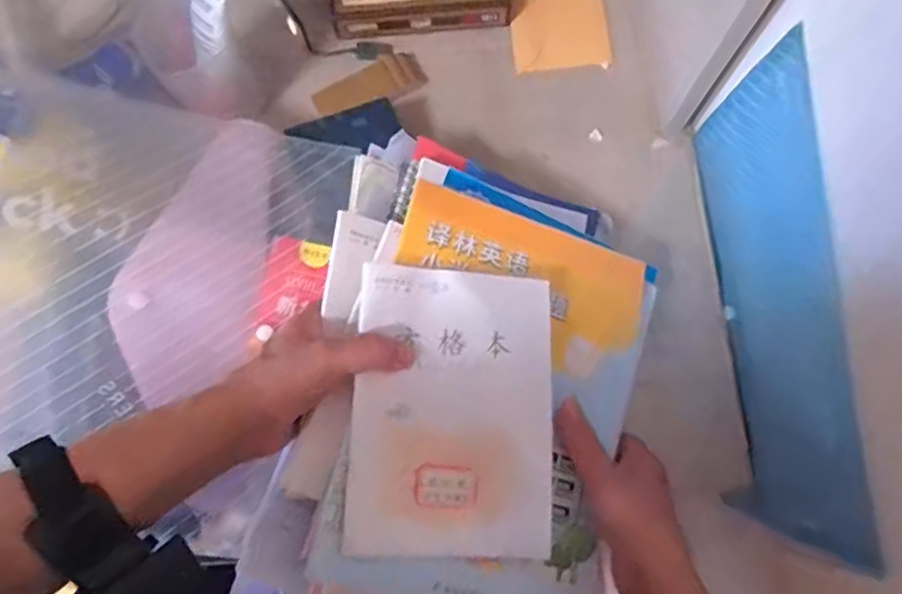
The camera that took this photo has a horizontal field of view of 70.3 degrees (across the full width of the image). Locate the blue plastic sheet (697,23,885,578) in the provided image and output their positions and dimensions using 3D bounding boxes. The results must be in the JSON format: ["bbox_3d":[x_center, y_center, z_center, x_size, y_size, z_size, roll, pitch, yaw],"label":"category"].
[{"bbox_3d":[0.224,0.004,0.446,0.011,0.152,0.317,-3,82,-2],"label":"blue plastic sheet"}]

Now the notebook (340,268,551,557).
[{"bbox_3d":[0.003,0.070,0.398,0.122,0.010,0.173,4,78,-6],"label":"notebook"}]

